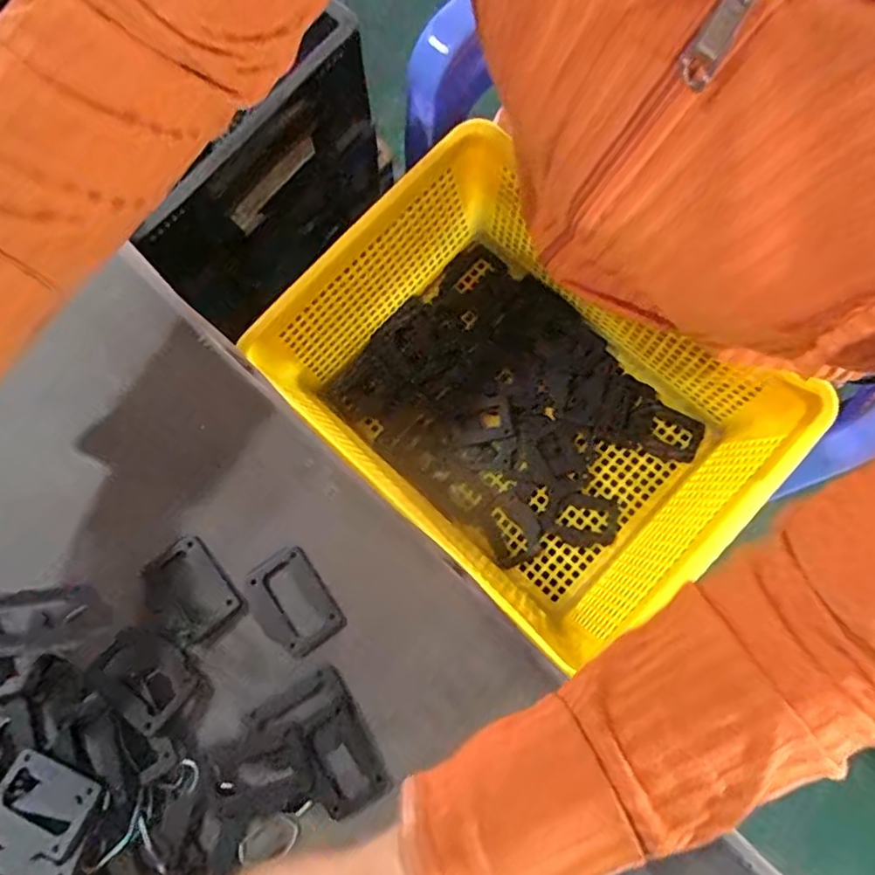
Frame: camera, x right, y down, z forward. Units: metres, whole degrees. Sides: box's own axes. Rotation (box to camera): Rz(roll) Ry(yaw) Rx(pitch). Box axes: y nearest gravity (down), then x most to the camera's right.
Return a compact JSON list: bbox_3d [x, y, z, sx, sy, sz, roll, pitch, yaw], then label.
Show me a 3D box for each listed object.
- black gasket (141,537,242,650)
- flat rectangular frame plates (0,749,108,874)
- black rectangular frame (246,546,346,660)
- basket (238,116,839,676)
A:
[{"bbox_3d":[-0.133,0.082,0.340,0.038,0.009,0.050,-38,80,-7],"label":"black gasket"},{"bbox_3d":[-0.186,0.179,0.299,0.052,0.006,0.047,15,65,14],"label":"flat rectangular frame plates"},{"bbox_3d":[-0.078,0.089,0.342,0.039,0.004,0.053,-34,79,-7],"label":"black rectangular frame"},{"bbox_3d":[0.048,-0.035,0.443,0.226,0.104,0.284,-42,80,-8],"label":"basket"}]

